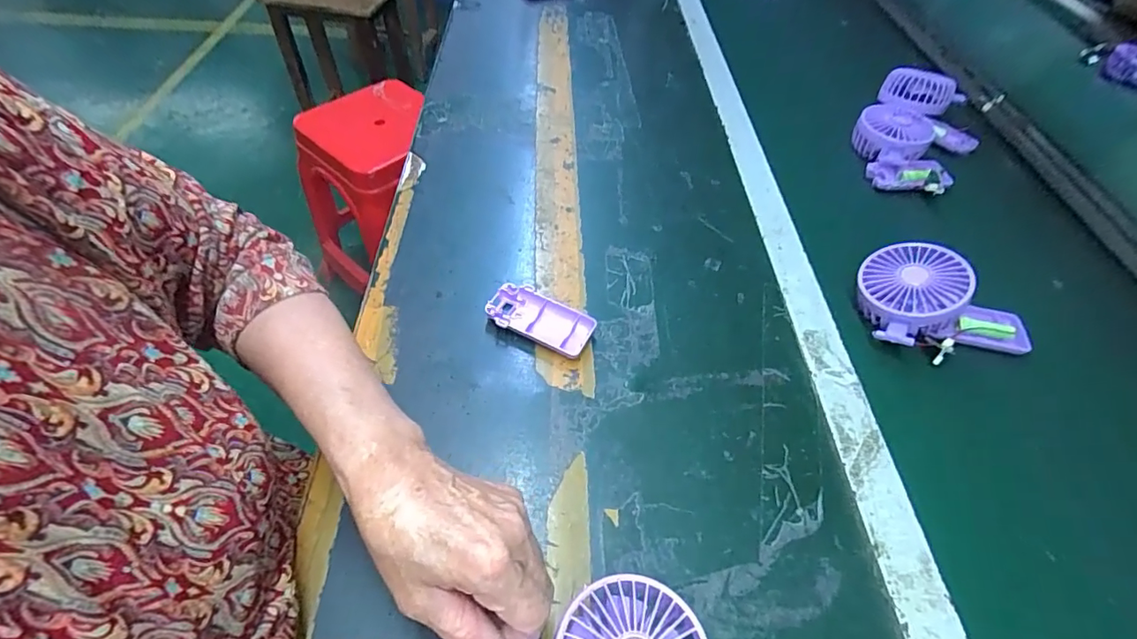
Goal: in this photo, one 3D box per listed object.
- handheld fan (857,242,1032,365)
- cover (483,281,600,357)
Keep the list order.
[{"bbox_3d":[0.345,-0.016,0.464,0.150,0.058,0.094,14,52,7],"label":"handheld fan"},{"bbox_3d":[-0.024,-0.001,0.454,0.092,0.018,0.051,23,53,13],"label":"cover"}]

